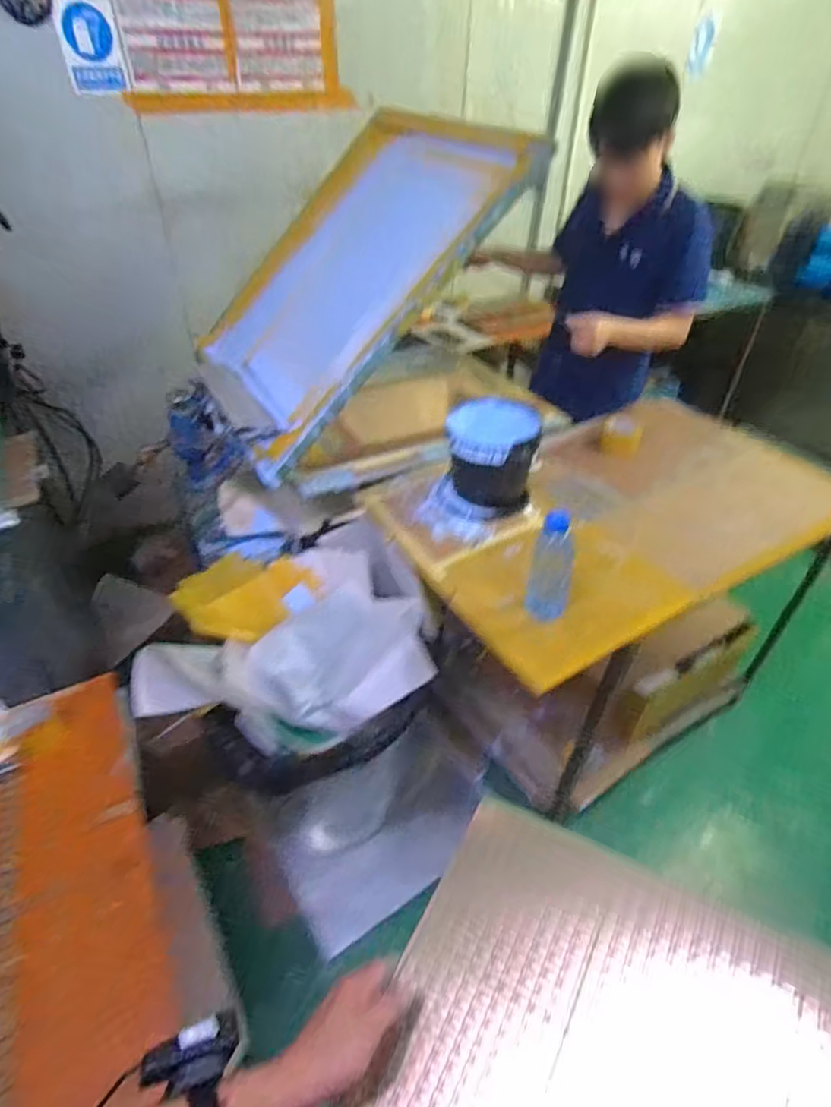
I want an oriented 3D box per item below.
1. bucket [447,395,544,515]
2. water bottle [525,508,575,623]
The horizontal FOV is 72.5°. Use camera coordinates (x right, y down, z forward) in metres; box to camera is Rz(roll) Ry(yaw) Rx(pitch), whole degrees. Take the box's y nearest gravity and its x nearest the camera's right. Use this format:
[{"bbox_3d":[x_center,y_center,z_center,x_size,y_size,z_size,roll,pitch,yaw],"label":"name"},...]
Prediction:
[{"bbox_3d":[0.171,-0.211,1.294,0.188,0.203,0.202,0,41,0],"label":"bucket"},{"bbox_3d":[0.237,0.029,0.977,0.071,0.200,0.064,14,43,15],"label":"water bottle"}]

